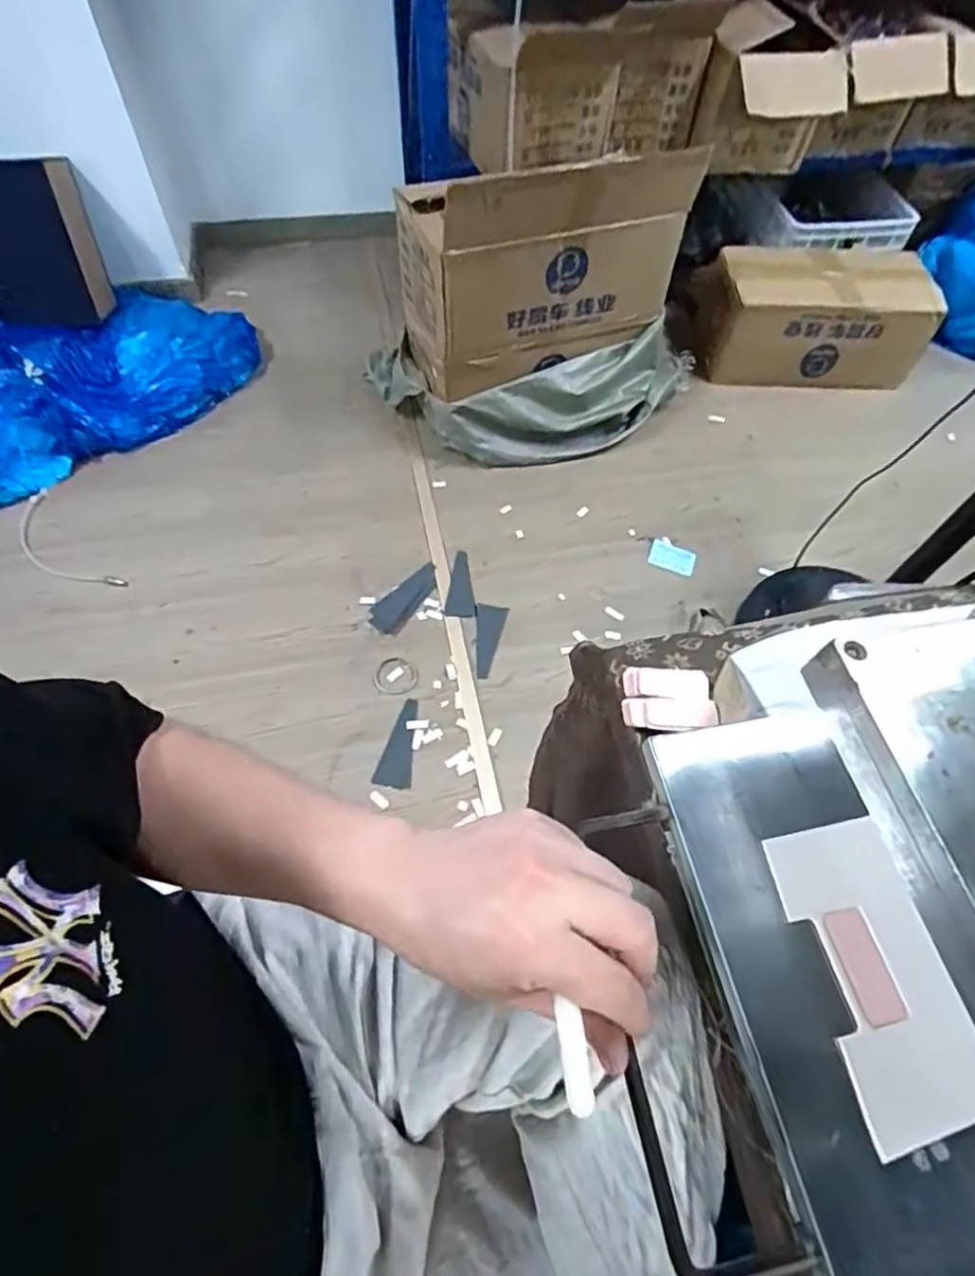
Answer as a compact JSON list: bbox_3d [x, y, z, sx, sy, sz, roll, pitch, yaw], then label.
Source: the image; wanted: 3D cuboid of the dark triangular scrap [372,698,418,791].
[{"bbox_3d":[-0.170,0.208,1.271,0.069,0.006,0.176,12,72,5],"label":"dark triangular scrap"}]

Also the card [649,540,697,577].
[{"bbox_3d":[0.437,-0.189,1.527,0.104,0.009,0.069,21,72,12],"label":"card"}]

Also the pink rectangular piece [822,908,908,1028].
[{"bbox_3d":[0.187,0.162,0.320,0.022,0.004,0.050,-10,59,-8],"label":"pink rectangular piece"}]

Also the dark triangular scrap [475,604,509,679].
[{"bbox_3d":[0.003,0.003,1.406,0.064,0.010,0.188,6,58,1],"label":"dark triangular scrap"}]

